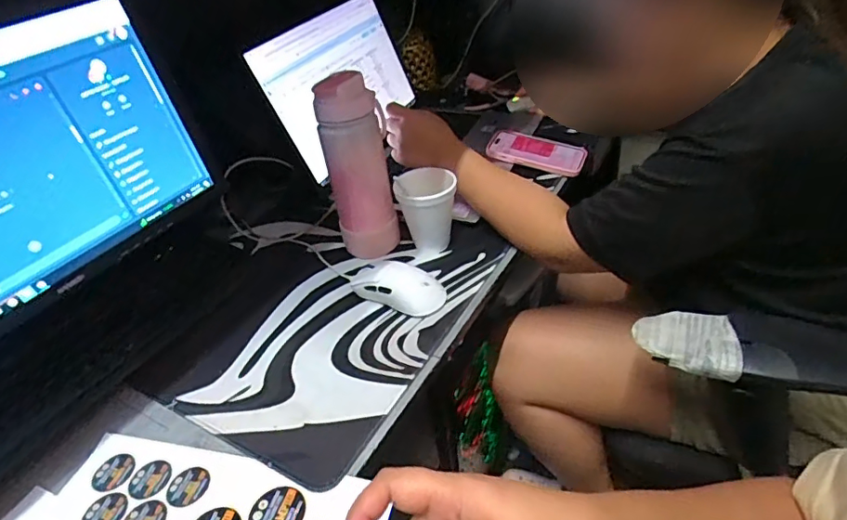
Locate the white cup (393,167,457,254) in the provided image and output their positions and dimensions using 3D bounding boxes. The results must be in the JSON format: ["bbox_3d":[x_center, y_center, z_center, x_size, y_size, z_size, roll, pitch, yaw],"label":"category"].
[{"bbox_3d":[0.005,-0.065,0.656,0.075,0.099,0.071,-6,37,3],"label":"white cup"}]

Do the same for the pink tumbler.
[{"bbox_3d":[-0.079,-0.112,0.647,0.073,0.223,0.059,-3,37,6],"label":"pink tumbler"}]

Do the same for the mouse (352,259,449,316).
[{"bbox_3d":[-0.028,0.031,0.600,0.102,0.034,0.047,13,42,25],"label":"mouse"}]

